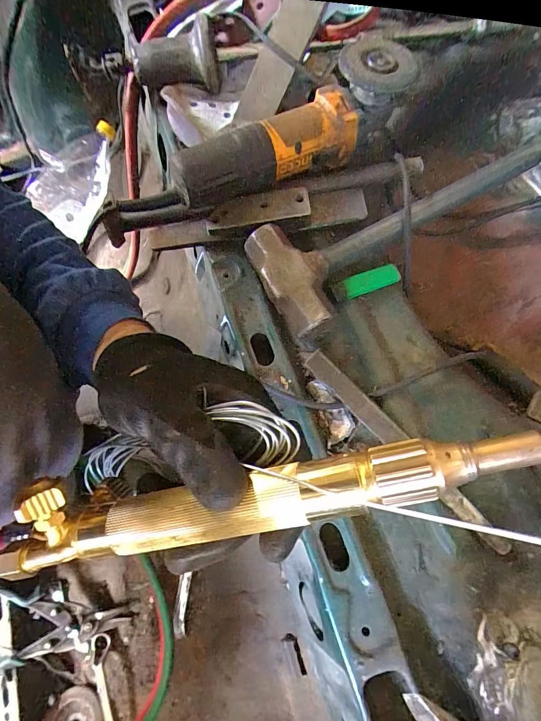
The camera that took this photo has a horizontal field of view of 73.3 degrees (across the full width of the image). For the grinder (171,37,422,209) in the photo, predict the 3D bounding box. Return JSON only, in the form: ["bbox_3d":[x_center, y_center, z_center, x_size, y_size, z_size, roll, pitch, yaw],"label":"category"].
[{"bbox_3d":[0.042,-0.256,0.394,0.250,0.078,0.076,-29,72,-7],"label":"grinder"}]

